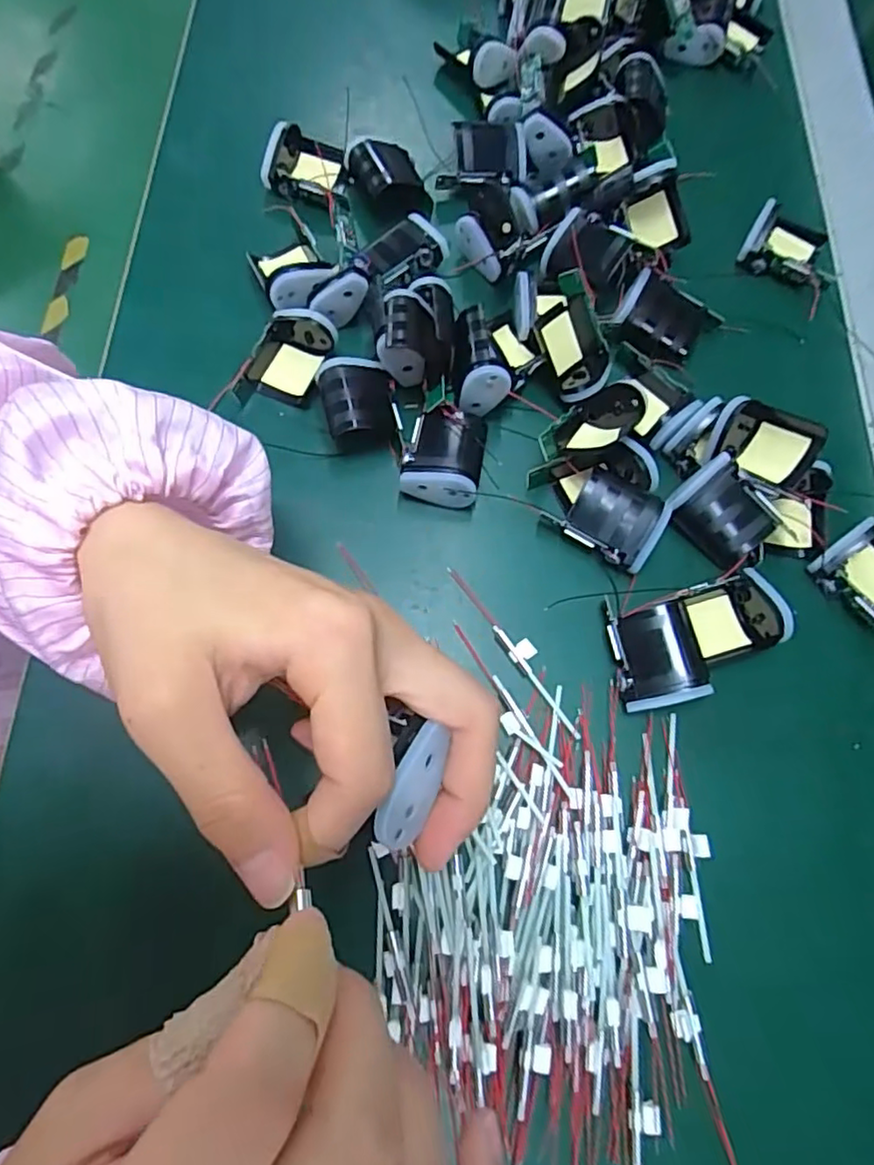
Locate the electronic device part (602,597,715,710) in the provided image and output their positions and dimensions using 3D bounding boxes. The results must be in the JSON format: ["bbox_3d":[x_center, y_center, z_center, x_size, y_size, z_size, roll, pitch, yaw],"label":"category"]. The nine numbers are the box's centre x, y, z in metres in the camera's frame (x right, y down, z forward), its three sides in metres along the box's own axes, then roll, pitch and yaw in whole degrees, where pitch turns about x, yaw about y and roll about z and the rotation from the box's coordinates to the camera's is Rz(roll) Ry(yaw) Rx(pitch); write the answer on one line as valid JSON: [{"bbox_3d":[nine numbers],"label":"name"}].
[{"bbox_3d":[0.094,0.031,0.269,0.031,0.024,0.043,-8,71,-5],"label":"electronic device part"}]

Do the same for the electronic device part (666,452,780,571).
[{"bbox_3d":[0.132,-0.032,0.288,0.029,0.026,0.044,-40,77,-14],"label":"electronic device part"}]

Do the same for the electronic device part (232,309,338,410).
[{"bbox_3d":[-0.075,-0.112,0.310,0.039,0.018,0.046,16,71,3],"label":"electronic device part"}]

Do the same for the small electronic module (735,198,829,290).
[{"bbox_3d":[0.199,-0.189,0.349,0.050,0.018,0.041,25,72,7],"label":"small electronic module"}]

